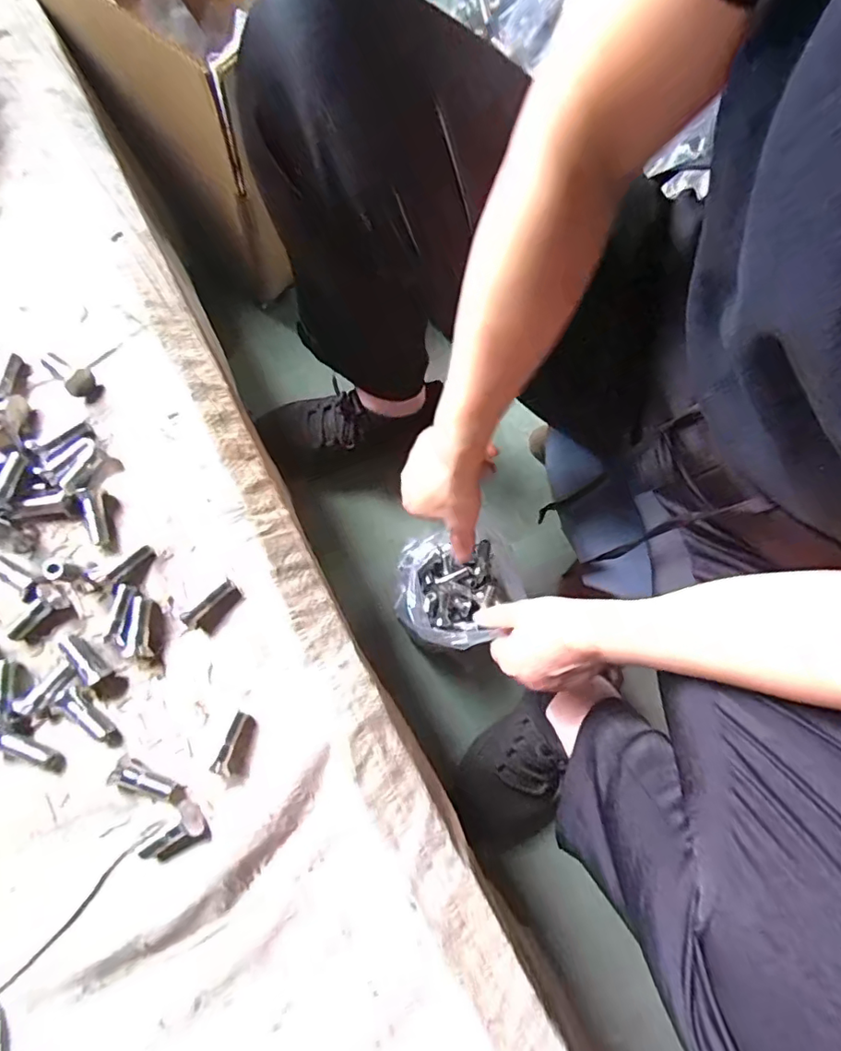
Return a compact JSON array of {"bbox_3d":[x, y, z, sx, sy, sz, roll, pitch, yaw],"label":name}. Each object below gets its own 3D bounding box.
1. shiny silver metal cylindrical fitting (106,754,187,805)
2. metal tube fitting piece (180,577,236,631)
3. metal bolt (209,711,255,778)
[{"bbox_3d":[-0.155,0.147,0.317,0.041,0.011,0.013,30,79,-9],"label":"shiny silver metal cylindrical fitting"},{"bbox_3d":[-0.128,0.048,0.337,0.035,0.011,0.010,-42,82,-8],"label":"metal tube fitting piece"},{"bbox_3d":[-0.107,0.127,0.319,0.016,0.014,0.034,20,79,3],"label":"metal bolt"}]

